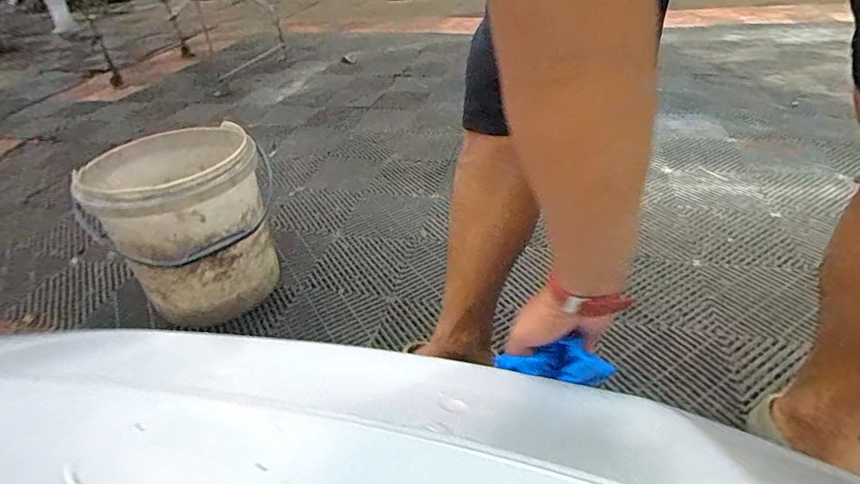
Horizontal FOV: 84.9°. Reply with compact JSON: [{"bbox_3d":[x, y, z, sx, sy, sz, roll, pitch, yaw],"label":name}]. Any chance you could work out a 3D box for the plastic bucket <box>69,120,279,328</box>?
[{"bbox_3d":[-0.460,-0.026,0.936,0.275,0.327,0.286,-3,35,2],"label":"plastic bucket"}]

